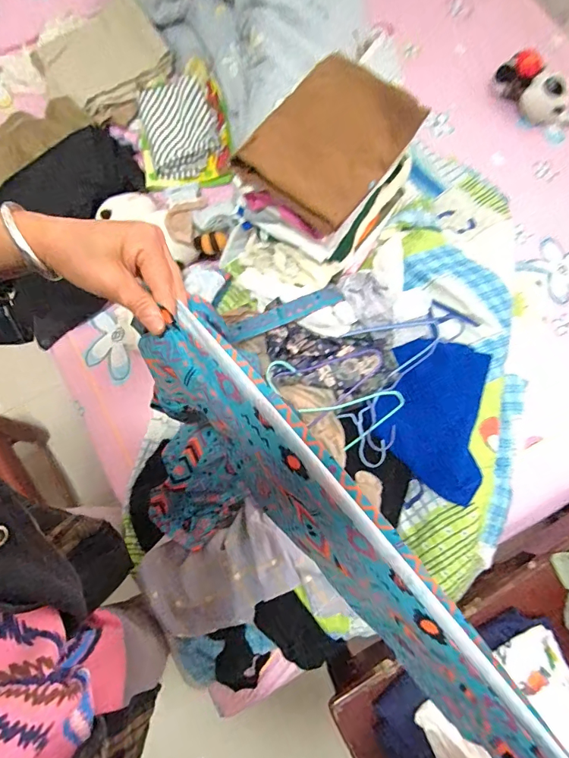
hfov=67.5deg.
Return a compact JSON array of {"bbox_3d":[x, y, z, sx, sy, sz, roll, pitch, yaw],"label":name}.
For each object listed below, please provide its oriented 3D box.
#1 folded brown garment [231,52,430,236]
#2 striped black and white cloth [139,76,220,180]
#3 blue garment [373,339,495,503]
[{"bbox_3d":[0.069,-0.356,0.625,0.191,0.056,0.235,35,78,7],"label":"folded brown garment"},{"bbox_3d":[-0.249,-0.598,1.011,0.166,0.028,0.250,-18,77,-6],"label":"striped black and white cloth"},{"bbox_3d":[0.252,0.063,0.740,0.171,0.040,0.267,4,73,31],"label":"blue garment"}]

